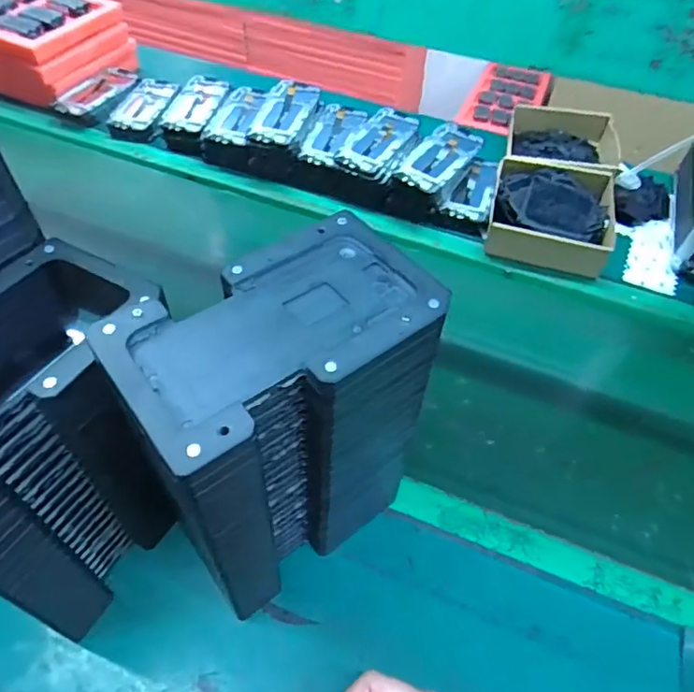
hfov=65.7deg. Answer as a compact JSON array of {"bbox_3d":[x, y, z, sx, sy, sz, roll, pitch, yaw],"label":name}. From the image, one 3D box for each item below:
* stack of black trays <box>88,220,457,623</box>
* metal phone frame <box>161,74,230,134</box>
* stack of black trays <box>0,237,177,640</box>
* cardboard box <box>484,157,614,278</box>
[{"bbox_3d":[-0.042,0.060,0.398,0.182,0.242,0.116,-31,58,-25],"label":"stack of black trays"},{"bbox_3d":[-0.260,-0.416,0.918,0.088,0.010,0.152,10,55,10],"label":"metal phone frame"},{"bbox_3d":[-0.226,0.069,0.413,0.148,0.235,0.187,24,53,16],"label":"stack of black trays"},{"bbox_3d":[0.298,-0.196,0.792,0.172,0.060,0.189,17,51,11],"label":"cardboard box"}]

